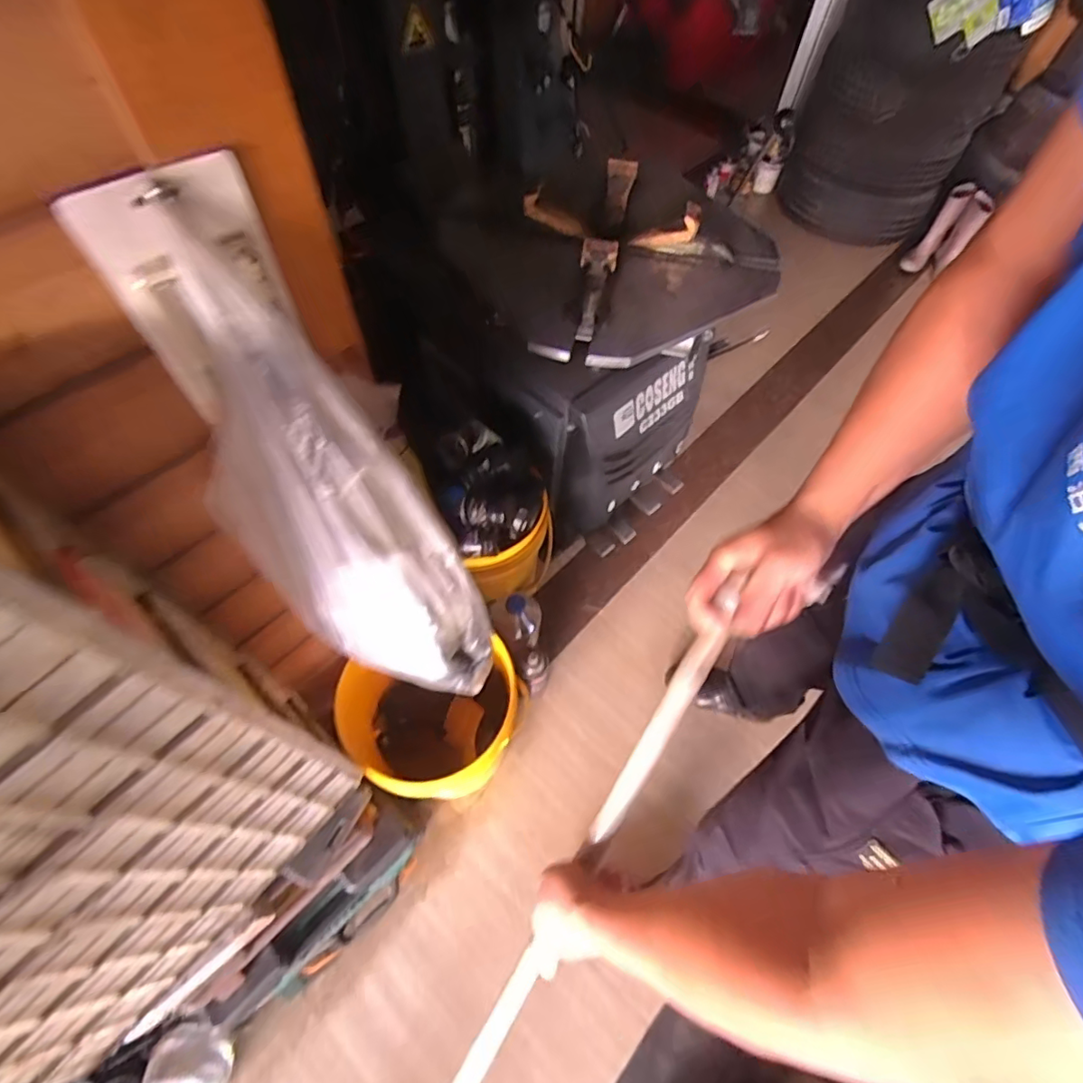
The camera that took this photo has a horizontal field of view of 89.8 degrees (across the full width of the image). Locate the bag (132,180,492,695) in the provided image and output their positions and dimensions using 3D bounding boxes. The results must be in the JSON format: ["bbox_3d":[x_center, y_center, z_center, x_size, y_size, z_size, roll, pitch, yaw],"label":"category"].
[{"bbox_3d":[-0.171,-0.034,0.450,0.257,0.347,0.149,27,62,13],"label":"bag"}]

